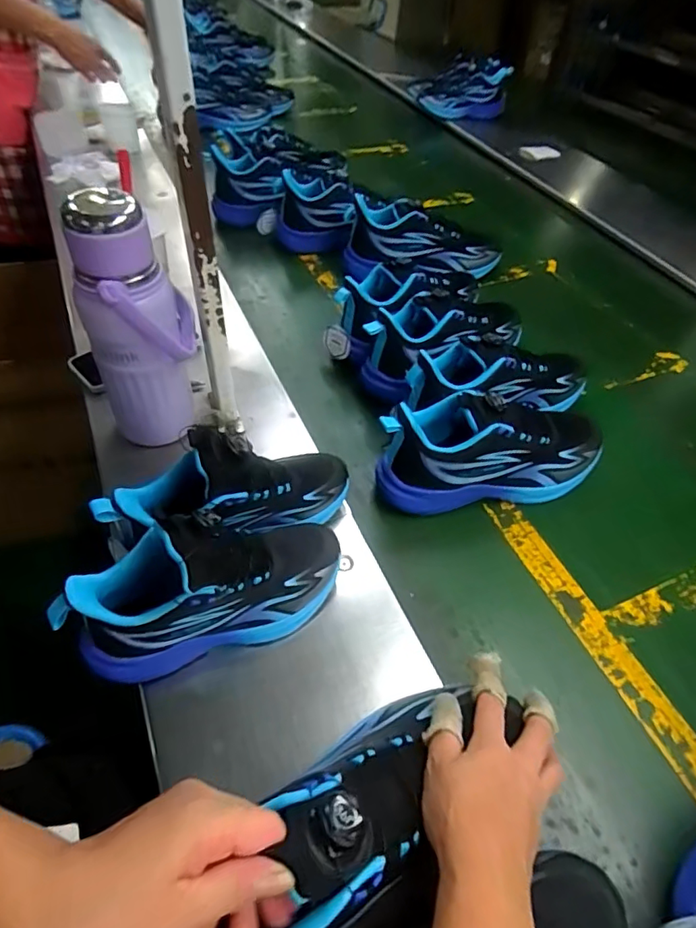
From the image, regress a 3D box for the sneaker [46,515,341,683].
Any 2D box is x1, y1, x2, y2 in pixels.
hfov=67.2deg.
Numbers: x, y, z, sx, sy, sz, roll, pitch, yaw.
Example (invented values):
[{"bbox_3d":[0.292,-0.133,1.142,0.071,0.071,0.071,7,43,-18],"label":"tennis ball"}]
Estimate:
[{"bbox_3d":[-0.111,0.091,0.429,0.222,0.134,0.082,-14,52,-14],"label":"sneaker"}]

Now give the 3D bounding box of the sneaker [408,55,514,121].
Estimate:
[{"bbox_3d":[0.309,-1.032,1.460,0.254,0.134,0.111,-5,50,-7],"label":"sneaker"}]

